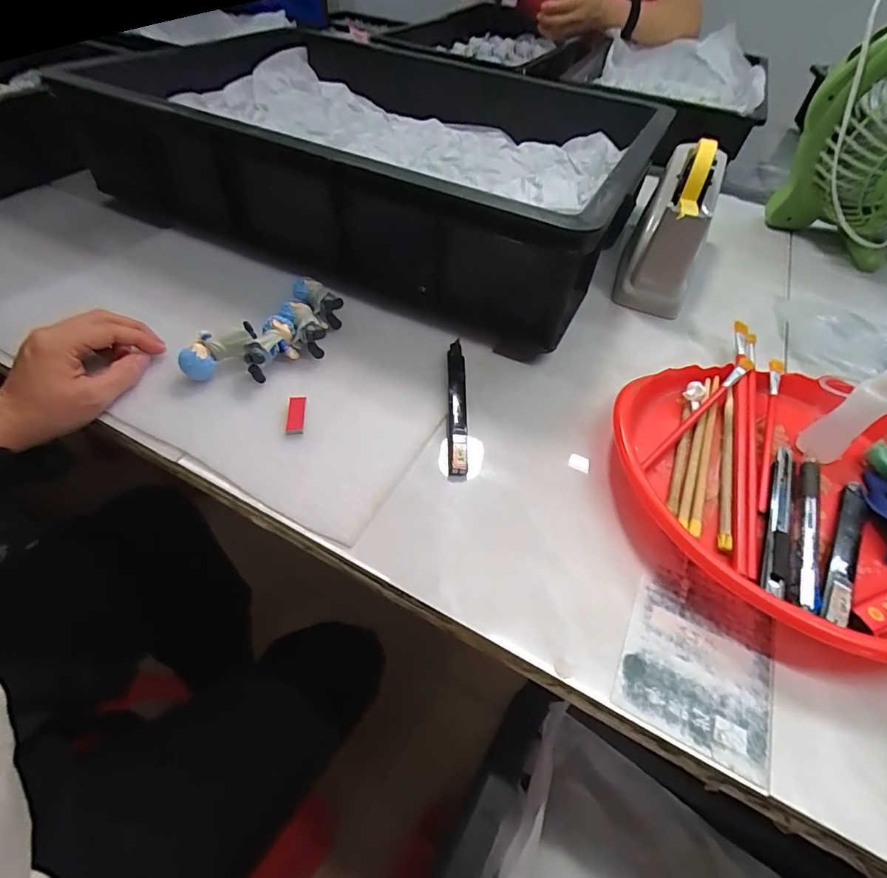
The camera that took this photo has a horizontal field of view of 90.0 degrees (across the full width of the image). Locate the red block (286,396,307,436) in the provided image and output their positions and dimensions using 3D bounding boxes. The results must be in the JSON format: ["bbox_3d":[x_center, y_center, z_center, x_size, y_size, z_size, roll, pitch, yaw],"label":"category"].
[{"bbox_3d":[-0.114,-0.019,0.344,0.014,0.008,0.037,-3,52,-7],"label":"red block"}]

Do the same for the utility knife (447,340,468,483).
[{"bbox_3d":[0.011,-0.028,0.361,0.016,0.011,0.138,2,52,-3],"label":"utility knife"}]

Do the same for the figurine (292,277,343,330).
[{"bbox_3d":[-0.118,-0.128,0.416,0.021,0.029,0.055,-32,61,-26],"label":"figurine"}]

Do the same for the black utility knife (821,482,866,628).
[{"bbox_3d":[0.268,0.072,0.295,0.015,0.008,0.130,34,57,20],"label":"black utility knife"}]

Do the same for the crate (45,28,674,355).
[{"bbox_3d":[-0.095,-0.365,0.548,0.663,0.121,0.406,24,54,14],"label":"crate"}]

